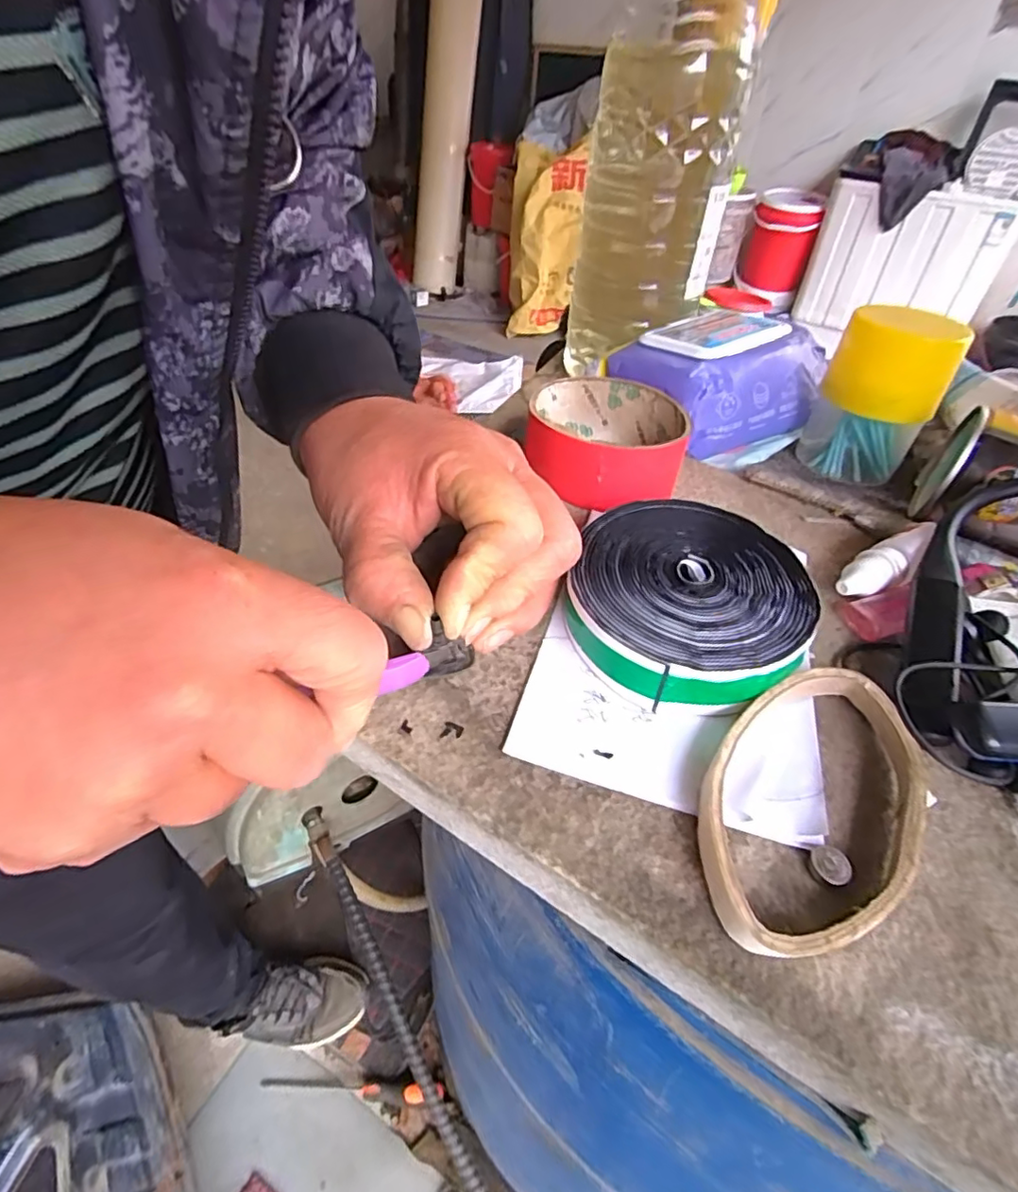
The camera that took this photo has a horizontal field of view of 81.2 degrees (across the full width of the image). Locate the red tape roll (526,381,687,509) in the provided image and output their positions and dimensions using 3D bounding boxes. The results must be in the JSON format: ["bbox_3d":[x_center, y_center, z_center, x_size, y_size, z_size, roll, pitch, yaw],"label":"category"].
[{"bbox_3d":[0.051,-0.082,0.316,0.081,0.033,0.083,3,42,-2],"label":"red tape roll"}]

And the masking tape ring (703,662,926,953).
[{"bbox_3d":[0.097,0.064,0.190,0.060,0.015,0.106,28,47,24],"label":"masking tape ring"}]

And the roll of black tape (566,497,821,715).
[{"bbox_3d":[0.072,0.001,0.240,0.089,0.029,0.093,3,42,-2],"label":"roll of black tape"}]

